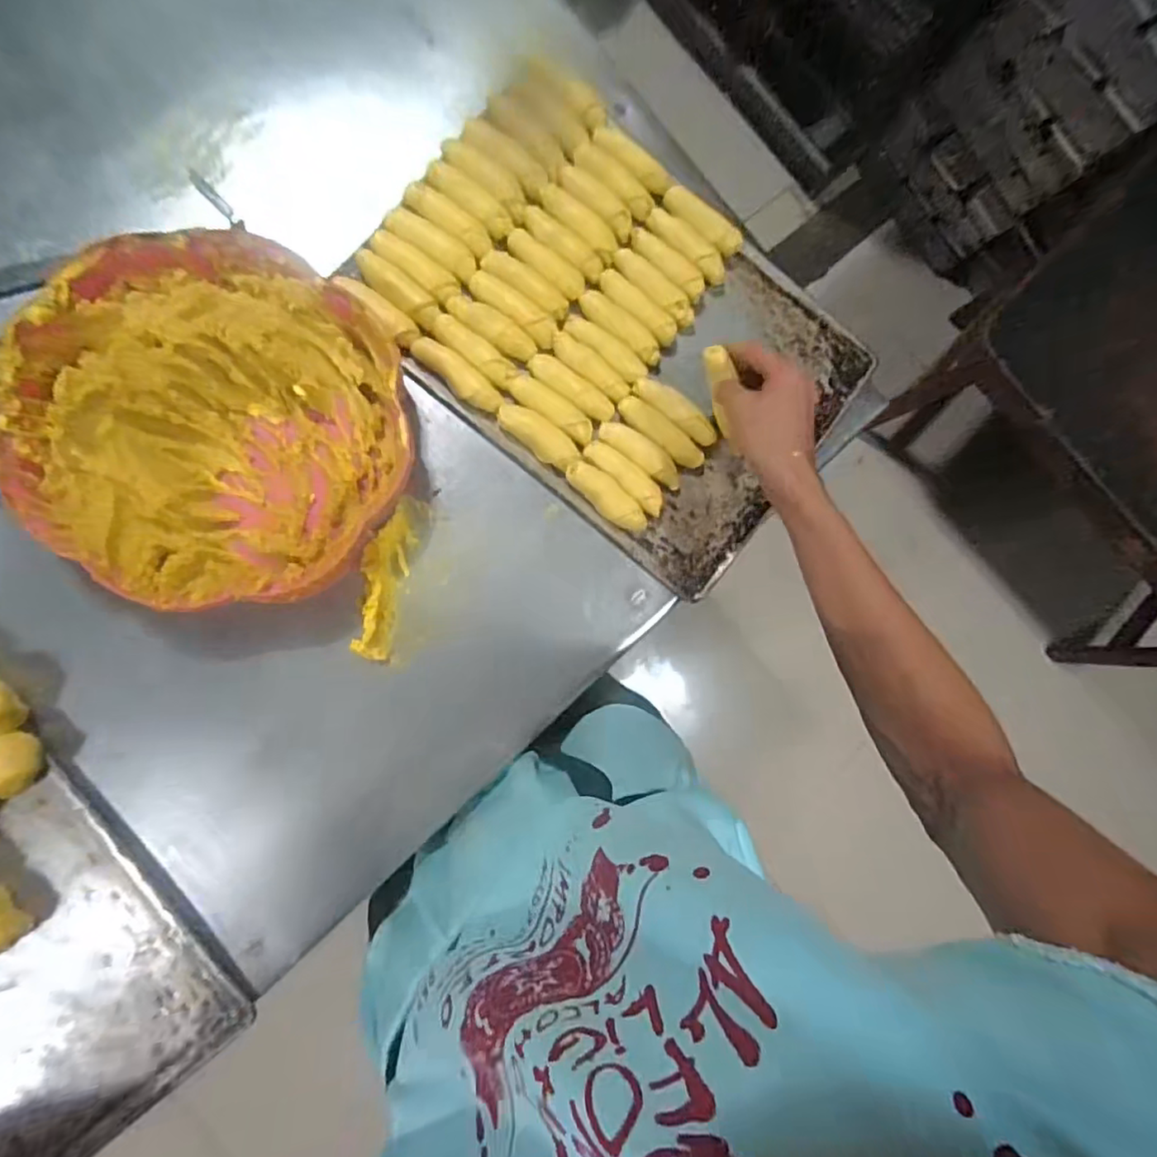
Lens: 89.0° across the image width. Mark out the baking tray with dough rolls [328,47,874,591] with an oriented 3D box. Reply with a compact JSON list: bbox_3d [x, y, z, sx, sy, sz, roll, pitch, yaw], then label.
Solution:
[{"bbox_3d":[0.042,-0.243,0.569,0.449,0.028,0.326,40,82,-7],"label":"baking tray with dough rolls"}]

